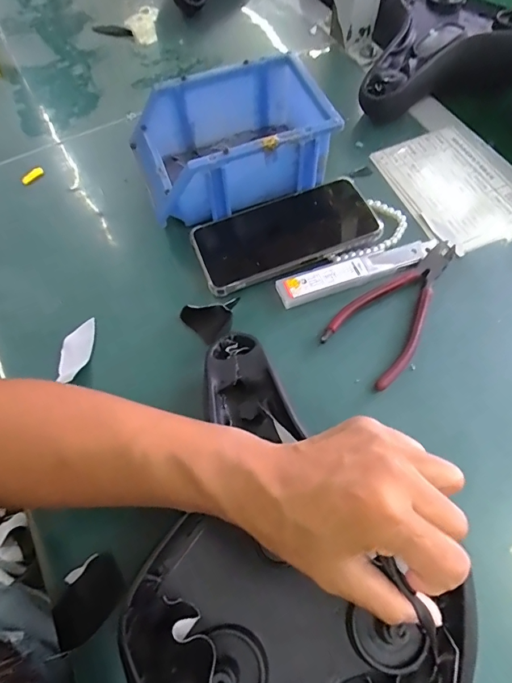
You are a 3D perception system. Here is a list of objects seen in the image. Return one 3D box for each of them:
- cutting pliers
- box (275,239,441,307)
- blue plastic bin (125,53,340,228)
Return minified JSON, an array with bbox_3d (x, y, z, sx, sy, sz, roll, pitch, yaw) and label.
[{"bbox_3d":[0.129,-0.033,0.372,0.068,0.008,0.155,40,71,19],"label":"cutting pliers"},{"bbox_3d":[0.092,-0.064,0.384,0.151,0.009,0.026,-20,64,-8],"label":"box"},{"bbox_3d":[-0.022,-0.191,0.421,0.178,0.082,0.119,-19,64,-8],"label":"blue plastic bin"}]

